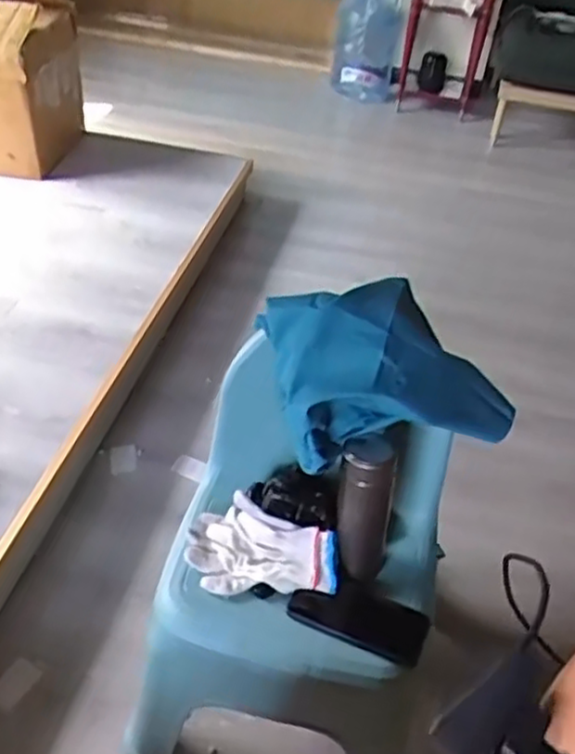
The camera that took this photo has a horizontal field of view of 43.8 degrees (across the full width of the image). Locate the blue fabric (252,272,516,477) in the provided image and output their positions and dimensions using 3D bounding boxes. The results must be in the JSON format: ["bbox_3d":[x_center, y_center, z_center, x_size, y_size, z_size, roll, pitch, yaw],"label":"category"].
[{"bbox_3d":[0.126,-0.022,0.914,0.297,0.120,0.215,-11,43,-22],"label":"blue fabric"}]

